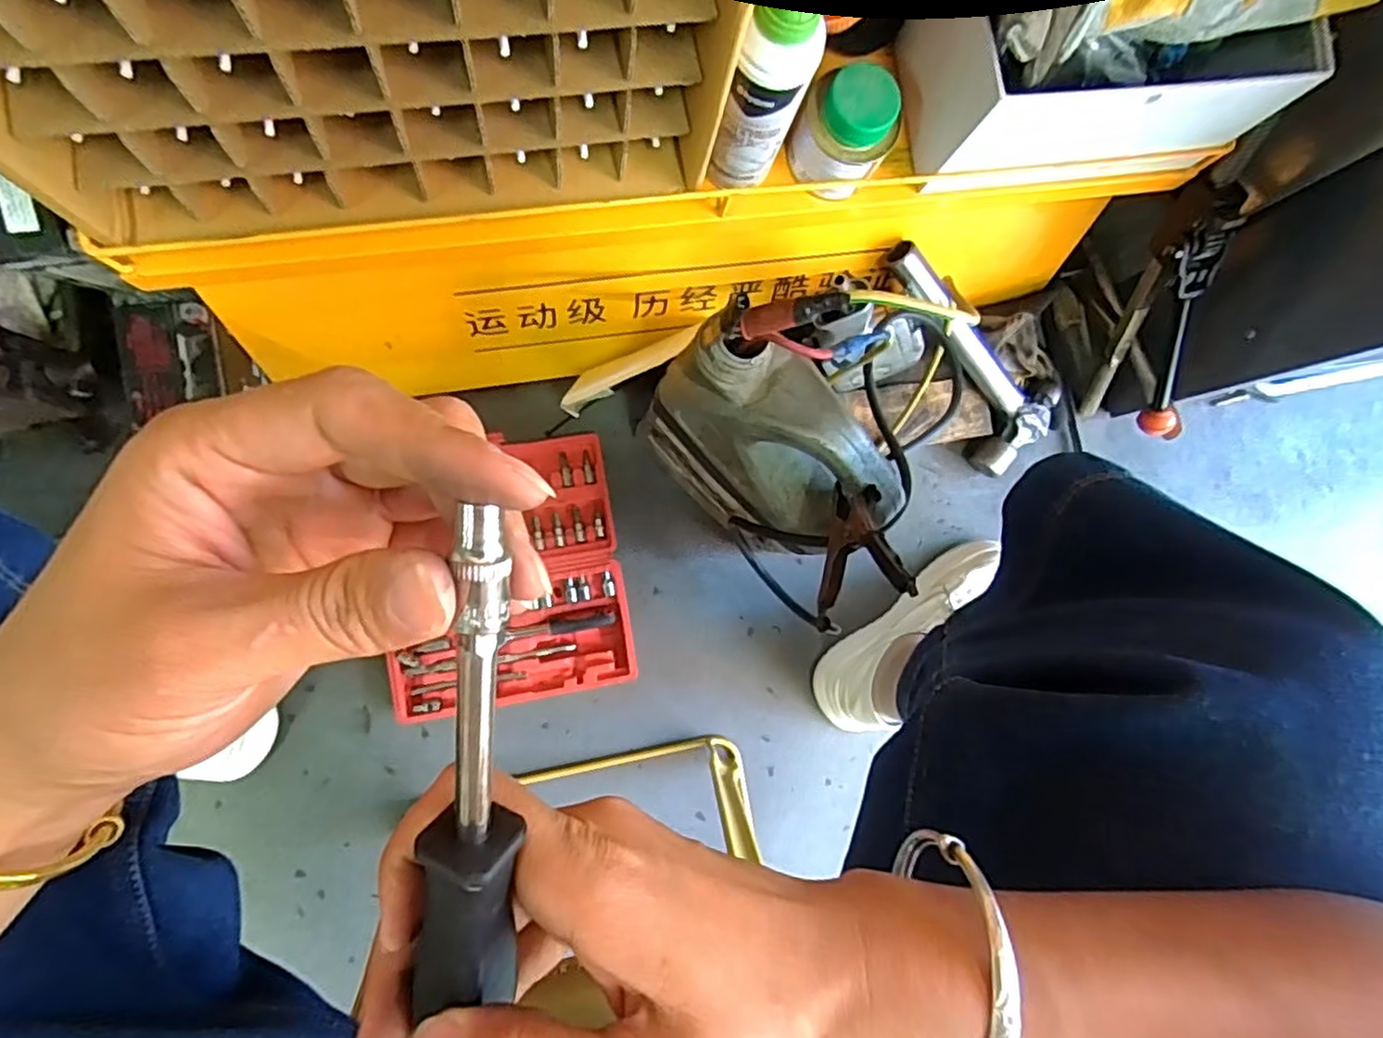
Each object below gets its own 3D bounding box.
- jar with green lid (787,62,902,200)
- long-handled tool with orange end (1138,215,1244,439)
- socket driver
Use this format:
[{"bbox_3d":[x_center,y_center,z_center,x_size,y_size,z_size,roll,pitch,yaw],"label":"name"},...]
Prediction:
[{"bbox_3d":[0.106,-0.269,0.469,0.066,0.065,0.056,30,83,-5],"label":"jar with green lid"},{"bbox_3d":[0.457,-0.169,0.633,0.031,0.035,0.225,-26,132,-8],"label":"long-handled tool with orange end"},{"bbox_3d":[-0.047,0.061,0.145,0.020,0.016,0.131,6,111,-7],"label":"socket driver"}]

